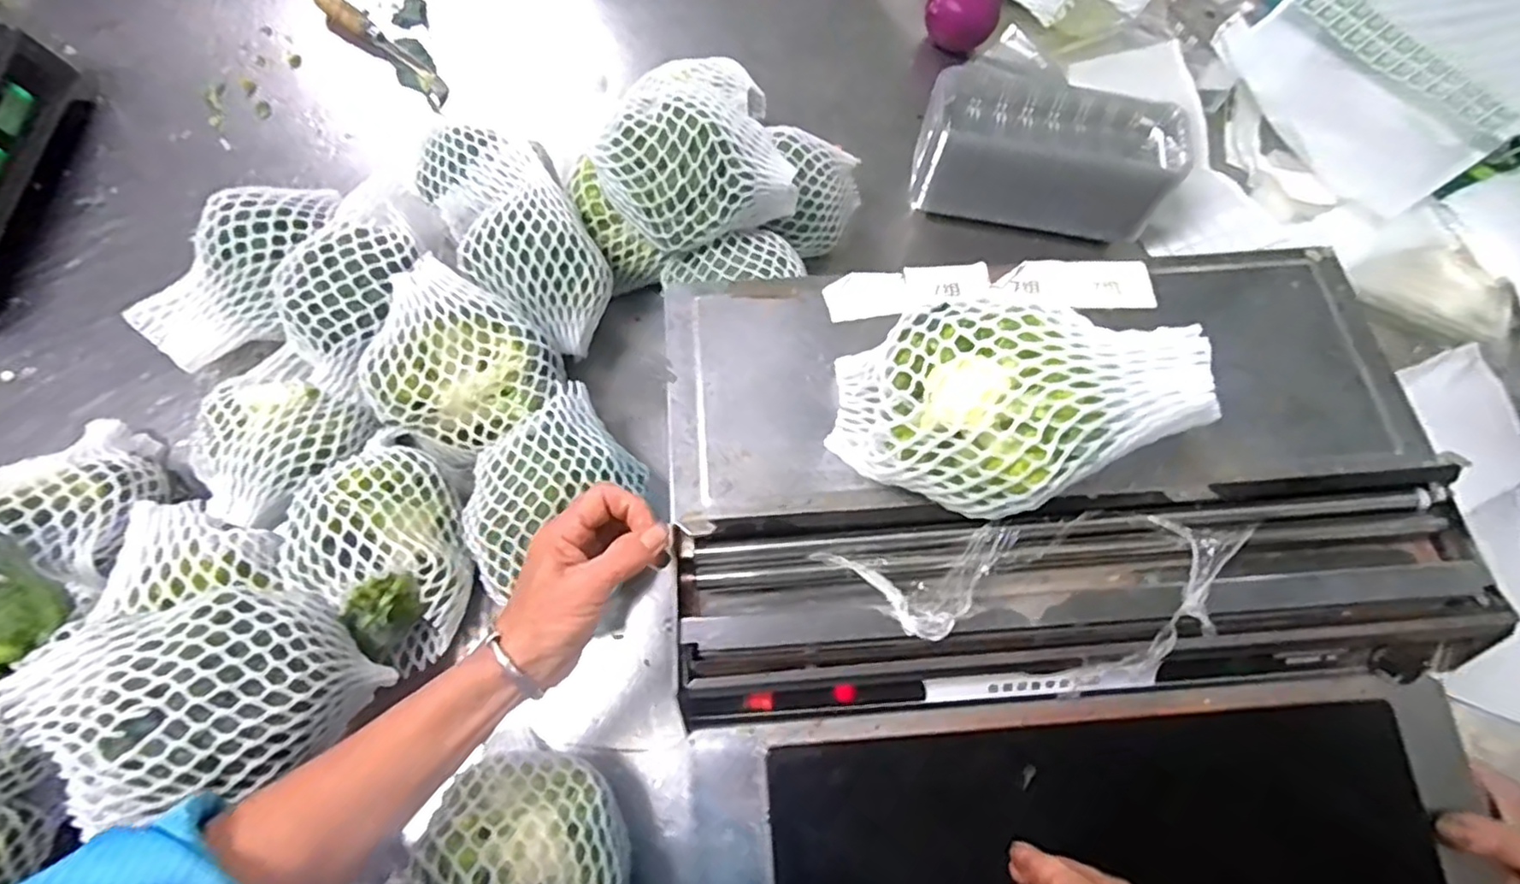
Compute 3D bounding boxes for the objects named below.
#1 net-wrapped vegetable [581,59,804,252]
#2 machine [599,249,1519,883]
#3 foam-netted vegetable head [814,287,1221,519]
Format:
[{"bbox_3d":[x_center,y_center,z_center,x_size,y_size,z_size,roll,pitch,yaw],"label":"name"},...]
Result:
[{"bbox_3d":[-0.056,-0.234,0.582,0.143,0.106,0.117,-29,72,-13],"label":"net-wrapped vegetable"},{"bbox_3d":[0.165,0.115,0.482,0.523,0.200,0.425,-2,68,-4],"label":"machine"},{"bbox_3d":[0.132,-0.015,0.372,0.171,0.107,0.100,21,68,6],"label":"foam-netted vegetable head"}]

